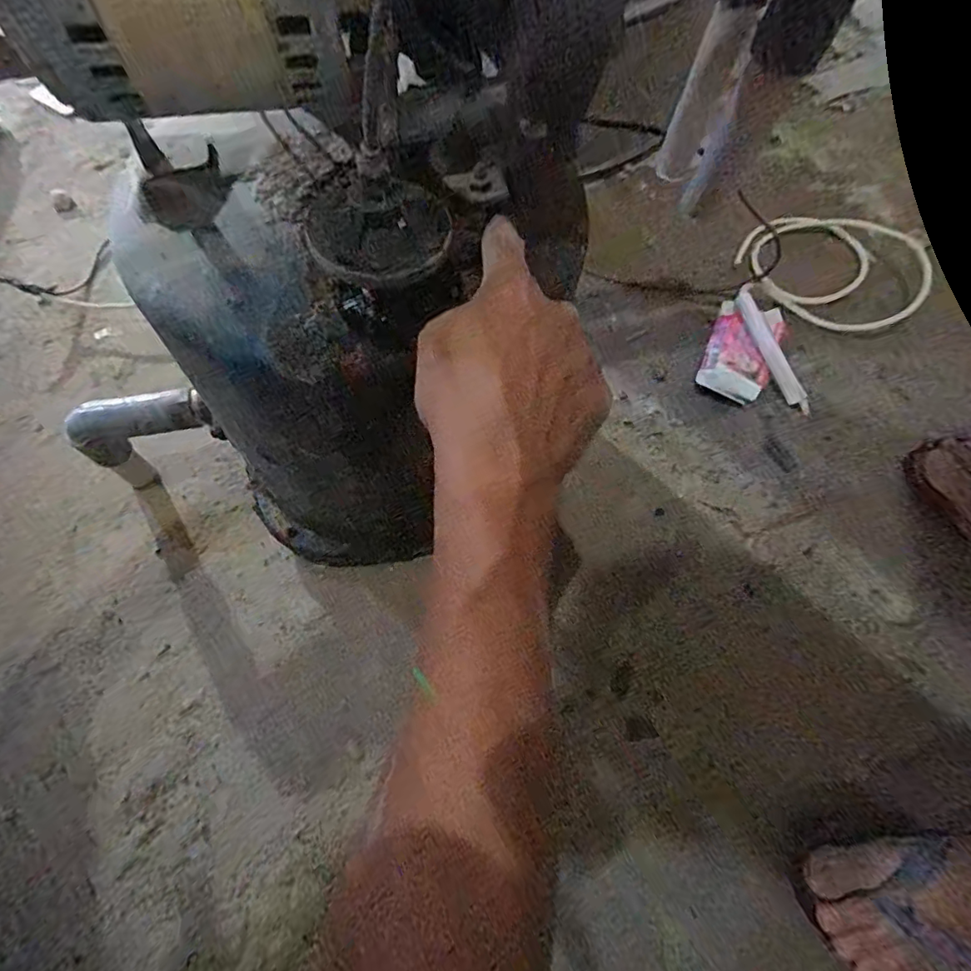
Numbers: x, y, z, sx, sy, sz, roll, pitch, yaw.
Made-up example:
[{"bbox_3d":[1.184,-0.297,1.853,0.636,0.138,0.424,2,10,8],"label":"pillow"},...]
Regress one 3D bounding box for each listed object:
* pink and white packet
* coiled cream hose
[{"bbox_3d":[0.324,-0.173,0.646,0.084,0.029,0.151,24,68,12],"label":"pink and white packet"},{"bbox_3d":[0.465,-0.313,0.691,0.217,0.055,0.206,23,68,12],"label":"coiled cream hose"}]

